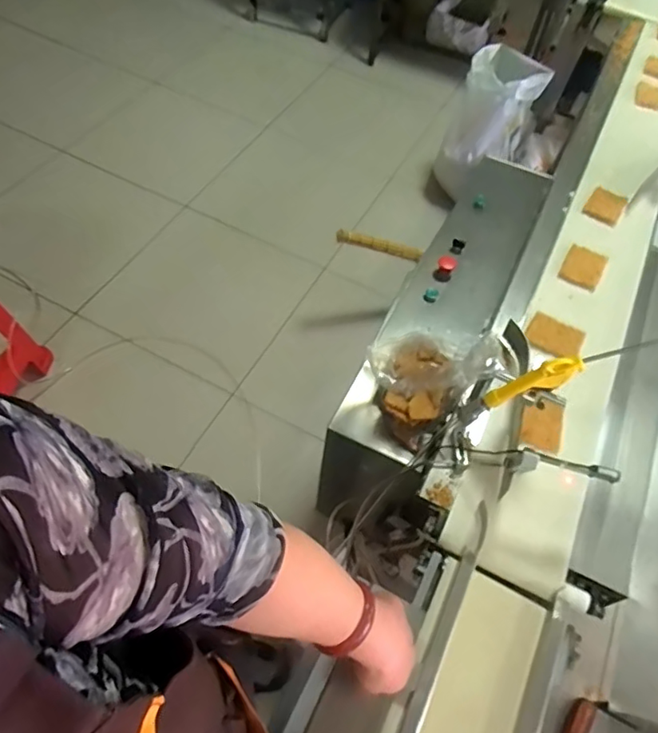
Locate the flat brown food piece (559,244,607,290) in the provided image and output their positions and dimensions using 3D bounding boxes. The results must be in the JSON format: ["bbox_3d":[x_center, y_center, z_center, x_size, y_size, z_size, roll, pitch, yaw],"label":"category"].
[{"bbox_3d":[0.468,-0.183,1.000,0.069,0.015,0.097,28,60,12],"label":"flat brown food piece"}]

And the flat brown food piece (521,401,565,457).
[{"bbox_3d":[0.315,0.087,0.797,0.060,0.012,0.078,18,65,9],"label":"flat brown food piece"}]

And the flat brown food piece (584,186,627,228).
[{"bbox_3d":[0.550,-0.317,1.082,0.069,0.008,0.088,31,60,13],"label":"flat brown food piece"}]

